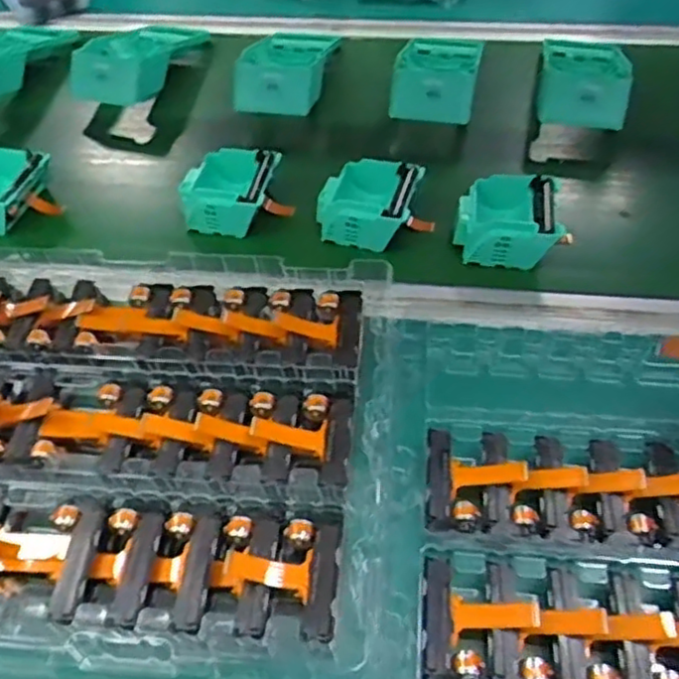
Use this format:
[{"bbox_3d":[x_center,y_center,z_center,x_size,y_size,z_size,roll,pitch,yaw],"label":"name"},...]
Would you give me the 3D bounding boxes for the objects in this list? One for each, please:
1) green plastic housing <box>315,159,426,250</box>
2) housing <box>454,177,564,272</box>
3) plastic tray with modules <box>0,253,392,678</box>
[{"bbox_3d":[0.024,-0.117,0.579,0.077,0.035,0.078,11,52,12],"label":"green plastic housing"},{"bbox_3d":[0.137,-0.097,0.560,0.080,0.036,0.071,5,51,6],"label":"housing"},{"bbox_3d":[-0.164,0.051,0.432,0.375,0.030,0.286,2,51,4],"label":"plastic tray with modules"}]

